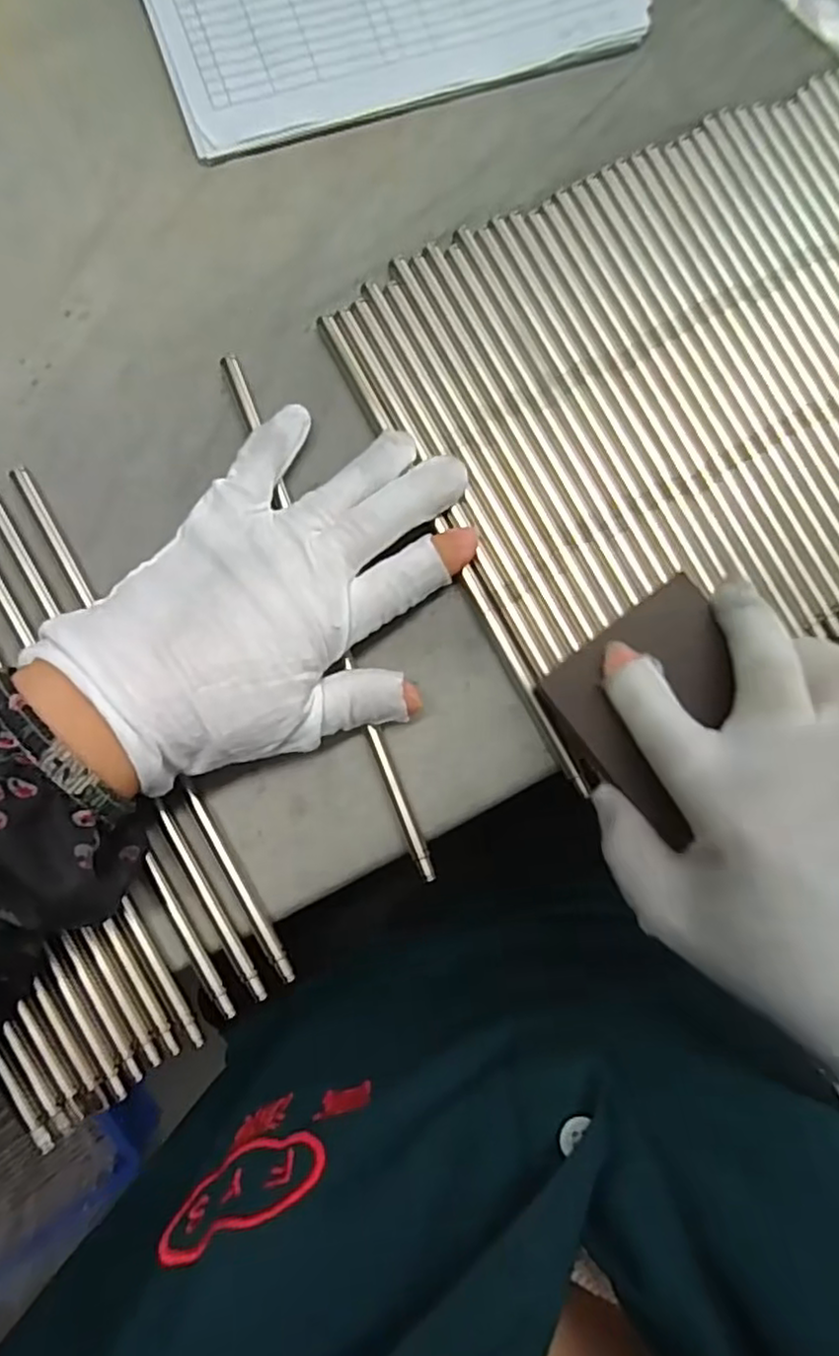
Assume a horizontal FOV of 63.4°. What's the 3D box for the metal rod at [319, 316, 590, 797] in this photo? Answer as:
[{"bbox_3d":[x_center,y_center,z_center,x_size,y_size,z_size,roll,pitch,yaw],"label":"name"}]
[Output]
[{"bbox_3d":[0.013,-0.053,0.281,0.008,0.006,0.223,-27,86,-6],"label":"metal rod"}]

